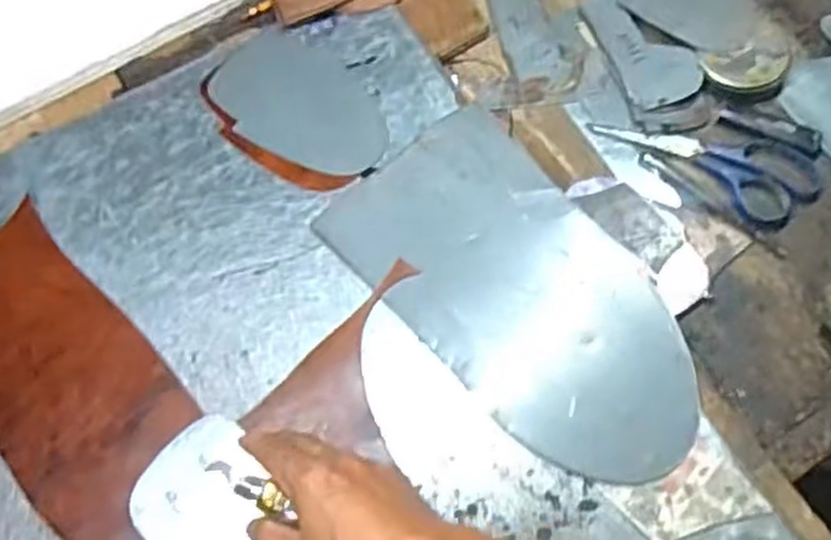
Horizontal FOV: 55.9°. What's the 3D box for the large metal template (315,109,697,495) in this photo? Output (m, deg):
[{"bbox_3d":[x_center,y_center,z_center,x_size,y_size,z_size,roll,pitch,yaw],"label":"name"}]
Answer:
[{"bbox_3d":[0.079,0.014,0.576,0.159,0.008,0.302,-40,69,-9],"label":"large metal template"}]

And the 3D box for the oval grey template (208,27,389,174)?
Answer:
[{"bbox_3d":[-0.095,-0.142,0.662,0.166,0.004,0.103,30,72,15],"label":"oval grey template"}]

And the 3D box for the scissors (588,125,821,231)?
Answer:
[{"bbox_3d":[0.235,-0.095,0.630,0.173,0.007,0.078,33,75,13],"label":"scissors"}]

